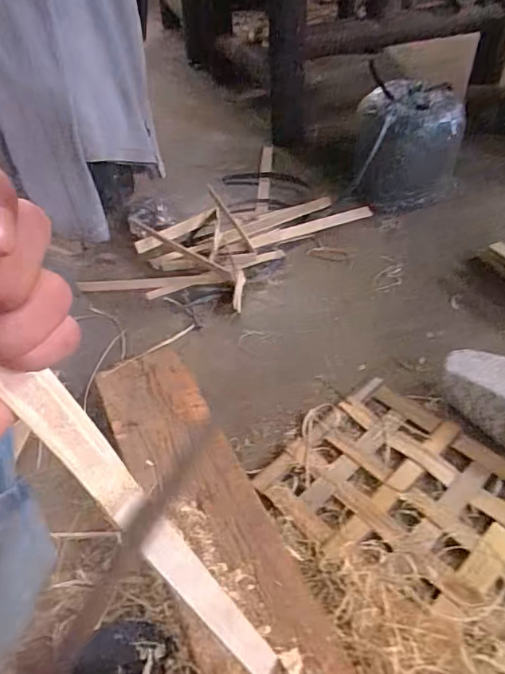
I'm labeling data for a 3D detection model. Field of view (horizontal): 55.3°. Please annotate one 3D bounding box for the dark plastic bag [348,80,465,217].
[{"bbox_3d":[0.286,-0.349,0.913,0.184,0.200,0.141,2,45,8],"label":"dark plastic bag"}]

